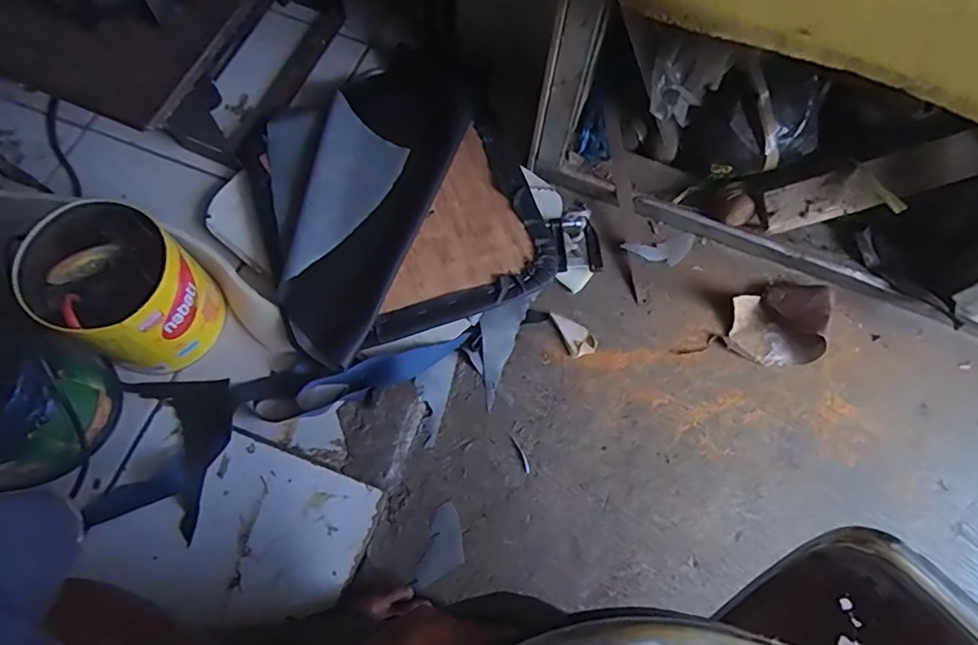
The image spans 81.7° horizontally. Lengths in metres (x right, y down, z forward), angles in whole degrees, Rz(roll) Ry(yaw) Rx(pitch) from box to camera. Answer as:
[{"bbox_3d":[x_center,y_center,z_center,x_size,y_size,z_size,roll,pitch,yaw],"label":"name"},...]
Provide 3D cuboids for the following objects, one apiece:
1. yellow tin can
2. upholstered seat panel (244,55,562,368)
[{"bbox_3d":[-0.407,-0.030,0.649,0.148,0.168,0.138,1,71,-2],"label":"yellow tin can"},{"bbox_3d":[-0.135,-0.182,0.762,0.349,0.037,0.418,-22,73,-10],"label":"upholstered seat panel"}]

